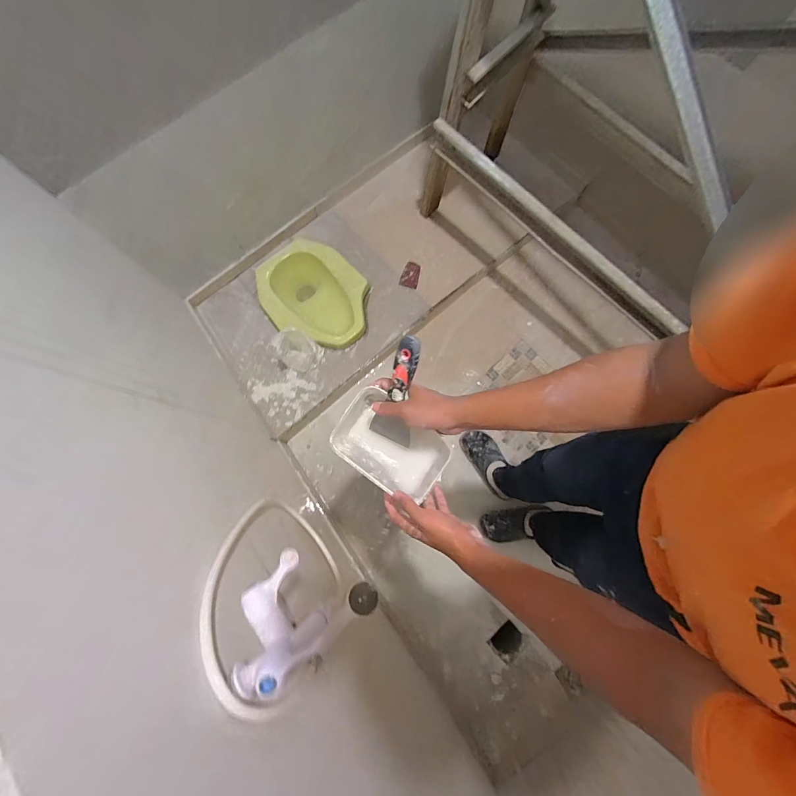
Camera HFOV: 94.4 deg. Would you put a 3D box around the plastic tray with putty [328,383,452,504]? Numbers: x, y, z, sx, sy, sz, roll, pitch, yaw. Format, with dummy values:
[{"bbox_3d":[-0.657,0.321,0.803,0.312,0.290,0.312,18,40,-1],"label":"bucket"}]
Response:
[{"bbox_3d":[-0.011,0.077,0.582,0.169,0.075,0.116,33,80,7],"label":"plastic tray with putty"}]

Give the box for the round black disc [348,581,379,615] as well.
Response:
[{"bbox_3d":[-0.069,0.409,0.756,0.014,0.071,0.058,-47,68,29],"label":"round black disc"}]

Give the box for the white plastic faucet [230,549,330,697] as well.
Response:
[{"bbox_3d":[-0.151,0.263,0.423,0.115,0.088,0.111,-35,80,-7],"label":"white plastic faucet"}]

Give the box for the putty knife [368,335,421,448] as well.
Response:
[{"bbox_3d":[0.000,-0.001,0.537,0.065,0.204,0.024,16,47,4],"label":"putty knife"}]

